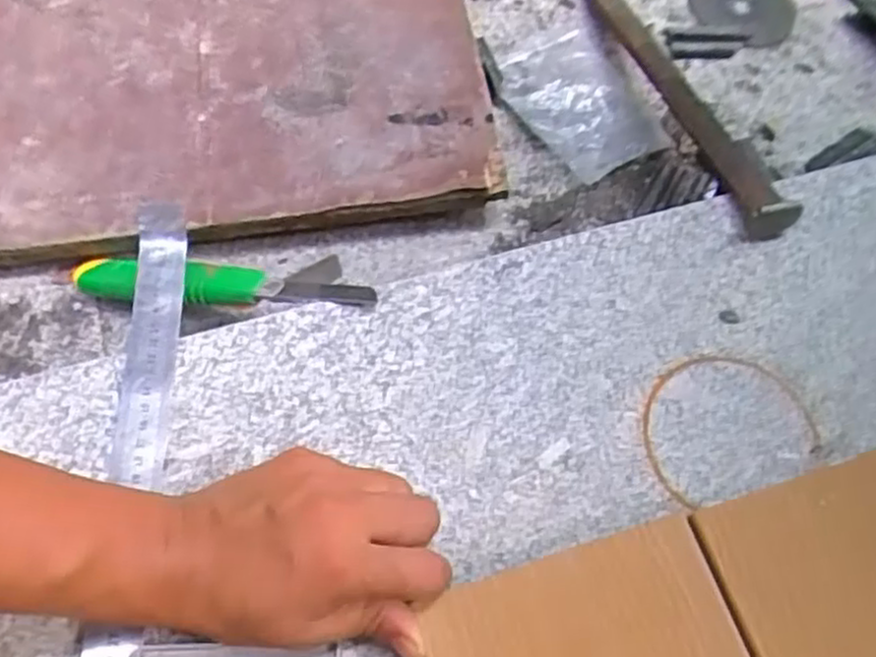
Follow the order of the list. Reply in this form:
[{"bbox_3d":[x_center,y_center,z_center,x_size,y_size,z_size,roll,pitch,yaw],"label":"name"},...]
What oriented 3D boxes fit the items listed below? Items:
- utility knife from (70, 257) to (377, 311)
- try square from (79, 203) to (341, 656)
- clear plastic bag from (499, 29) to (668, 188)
[{"bbox_3d":[-0.142,-0.029,0.482,0.215,0.021,0.028,5,60,18],"label":"utility knife"},{"bbox_3d":[-0.116,0.053,0.416,0.120,0.022,0.275,-1,65,-4],"label":"try square"},{"bbox_3d":[0.117,-0.185,0.618,0.104,0.016,0.139,-30,70,-16],"label":"clear plastic bag"}]

